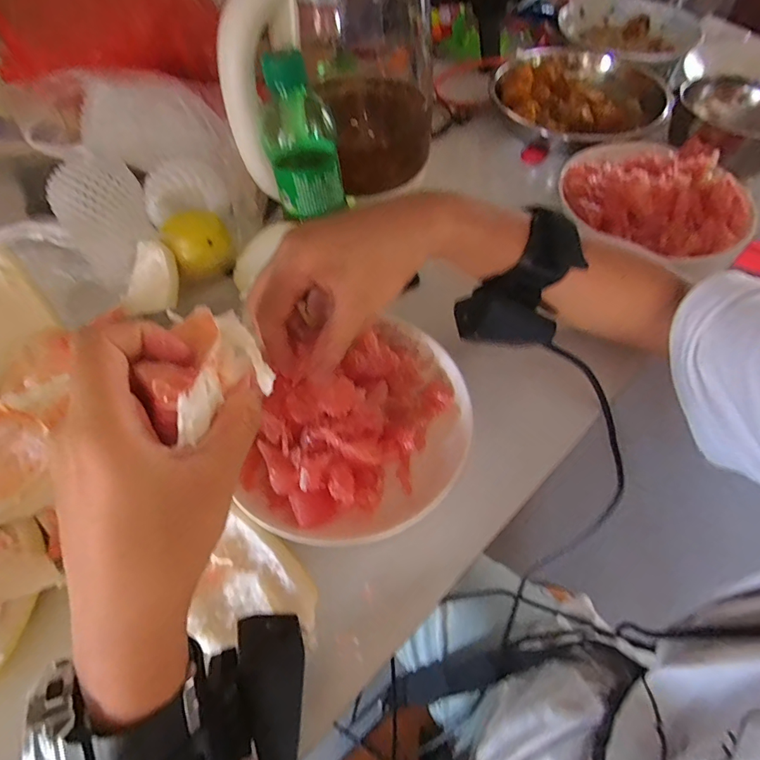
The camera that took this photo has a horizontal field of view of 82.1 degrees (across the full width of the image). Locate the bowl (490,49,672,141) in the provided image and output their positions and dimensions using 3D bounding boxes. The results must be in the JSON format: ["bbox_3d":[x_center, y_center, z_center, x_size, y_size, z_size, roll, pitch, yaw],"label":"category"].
[{"bbox_3d":[0.244,-0.343,0.536,0.192,0.037,0.196,0,58,0],"label":"bowl"}]

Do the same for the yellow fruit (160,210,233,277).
[{"bbox_3d":[-0.159,-0.124,0.384,0.050,0.047,0.043,-18,60,-10],"label":"yellow fruit"}]

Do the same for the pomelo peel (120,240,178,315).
[{"bbox_3d":[-0.192,-0.085,0.372,0.037,0.020,0.060,17,92,-8],"label":"pomelo peel"}]

